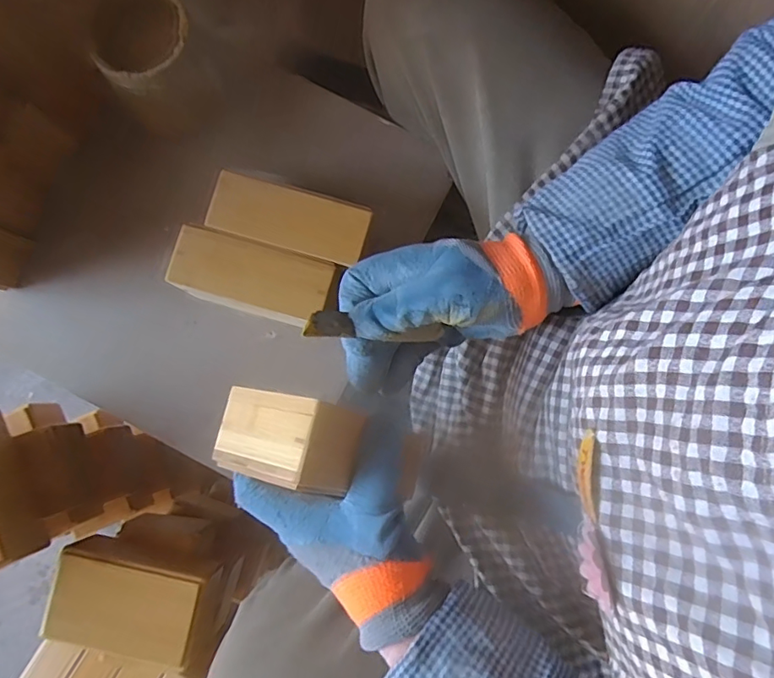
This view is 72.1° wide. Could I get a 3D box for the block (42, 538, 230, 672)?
[{"bbox_3d":[-0.216,0.227,0.462,0.134,0.045,0.079,13,84,1],"label":"block"}]

